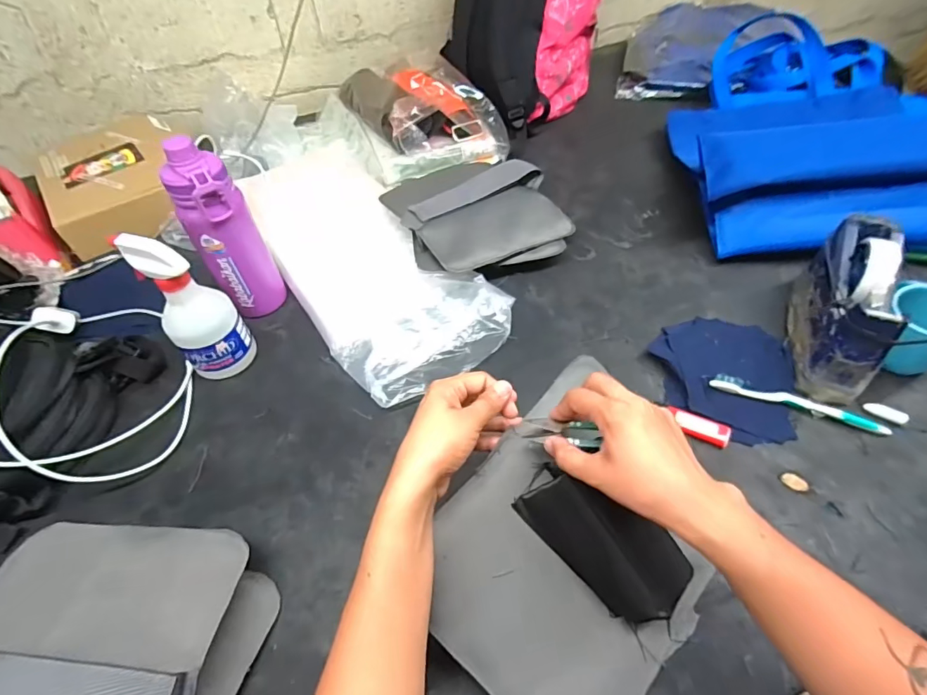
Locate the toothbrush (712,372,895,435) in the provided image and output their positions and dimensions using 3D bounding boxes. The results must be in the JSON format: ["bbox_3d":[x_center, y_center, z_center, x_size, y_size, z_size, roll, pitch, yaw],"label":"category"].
[{"bbox_3d":[0.369,0.060,0.522,0.177,0.014,0.019,15,54,16],"label":"toothbrush"}]

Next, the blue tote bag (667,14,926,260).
[{"bbox_3d":[0.573,-0.368,0.759,0.426,0.117,0.535,5,52,9],"label":"blue tote bag"}]

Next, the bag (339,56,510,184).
[{"bbox_3d":[-0.086,-0.458,0.897,0.240,0.102,0.321,-20,52,-12],"label":"bag"}]

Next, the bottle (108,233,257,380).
[{"bbox_3d":[-0.314,-0.044,0.554,0.075,0.188,0.066,-33,56,-21],"label":"bottle"}]

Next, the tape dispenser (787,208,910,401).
[{"bbox_3d":[0.439,-0.052,0.545,0.070,0.117,0.201,17,54,17],"label":"tape dispenser"}]

